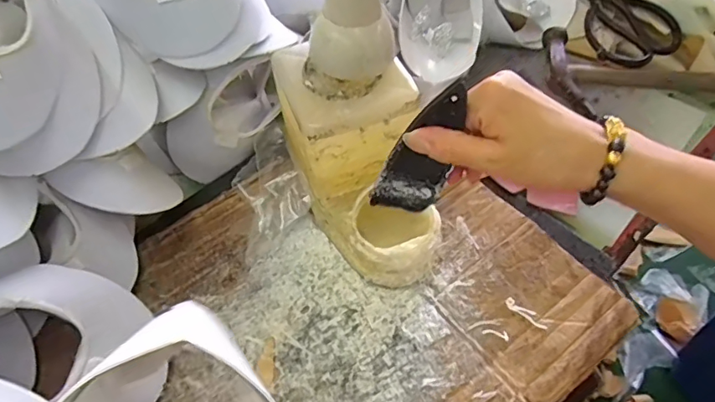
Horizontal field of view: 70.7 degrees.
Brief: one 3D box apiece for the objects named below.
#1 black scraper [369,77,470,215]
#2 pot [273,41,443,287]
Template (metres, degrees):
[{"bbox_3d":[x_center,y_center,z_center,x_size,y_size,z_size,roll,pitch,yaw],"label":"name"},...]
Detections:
[{"bbox_3d":[0.045,-0.032,0.345,0.043,0.134,0.009,16,55,-4],"label":"black scraper"},{"bbox_3d":[0.003,-0.036,0.432,0.110,0.109,0.193,-16,54,-7],"label":"pot"}]

